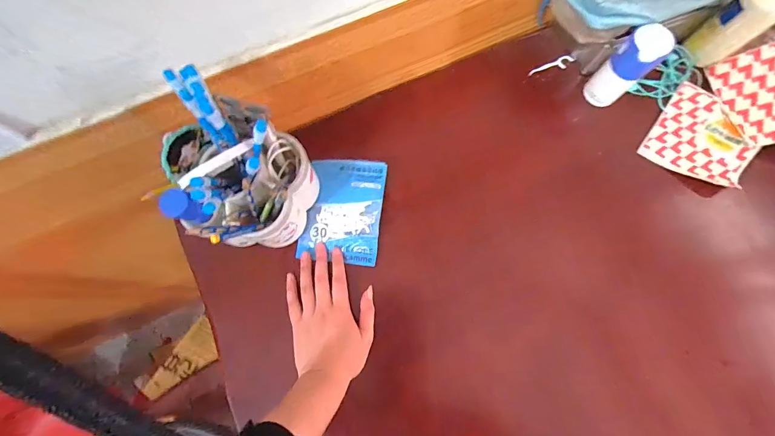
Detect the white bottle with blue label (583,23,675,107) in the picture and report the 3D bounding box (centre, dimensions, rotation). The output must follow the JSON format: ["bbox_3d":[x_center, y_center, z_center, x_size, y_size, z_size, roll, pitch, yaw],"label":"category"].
[{"bbox_3d":[0.317,-0.199,0.456,0.048,0.120,0.038,41,81,10],"label":"white bottle with blue label"}]

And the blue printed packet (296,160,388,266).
[{"bbox_3d":[-0.062,-0.013,0.470,0.108,0.009,0.142,6,81,8],"label":"blue printed packet"}]

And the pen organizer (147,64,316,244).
[{"bbox_3d":[-0.179,-0.048,0.383,0.145,0.198,0.135,19,78,6],"label":"pen organizer"}]

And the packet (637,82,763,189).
[{"bbox_3d":[0.455,-0.114,0.486,0.128,0.013,0.130,35,80,9],"label":"packet"}]

